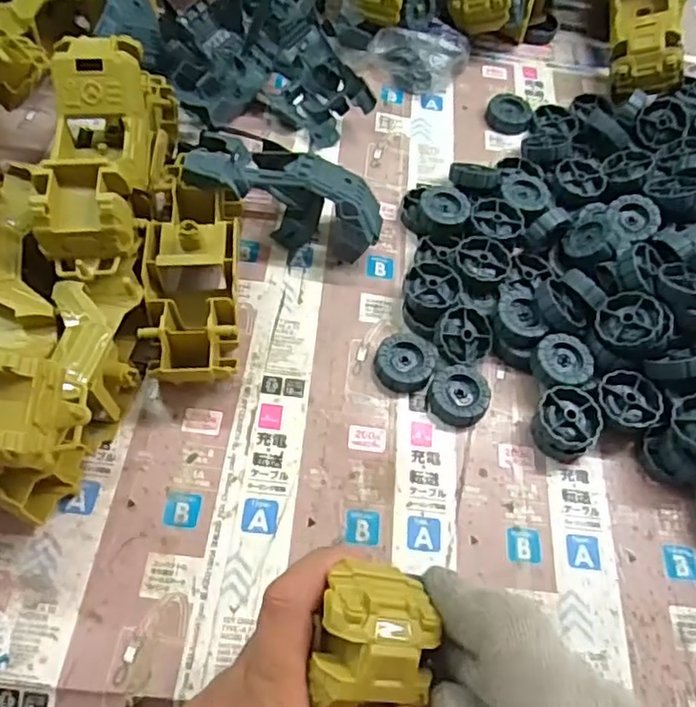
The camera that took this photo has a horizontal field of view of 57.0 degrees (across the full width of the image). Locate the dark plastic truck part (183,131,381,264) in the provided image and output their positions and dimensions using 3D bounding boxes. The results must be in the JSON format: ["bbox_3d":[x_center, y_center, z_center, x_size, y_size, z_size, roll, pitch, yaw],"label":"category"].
[{"bbox_3d":[-0.039,-0.111,0.451,0.130,0.069,0.064,16,60,5],"label":"dark plastic truck part"}]

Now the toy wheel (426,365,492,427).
[{"bbox_3d":[0.072,0.027,0.414,0.038,0.015,0.038,2,60,-3],"label":"toy wheel"}]

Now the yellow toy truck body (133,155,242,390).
[{"bbox_3d":[-0.100,-0.054,0.421,0.062,0.052,0.168,0,60,-4],"label":"yellow toy truck body"}]

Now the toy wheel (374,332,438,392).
[{"bbox_3d":[0.038,0.005,0.421,0.039,0.013,0.038,2,60,-3],"label":"toy wheel"}]

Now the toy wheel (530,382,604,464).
[{"bbox_3d":[0.137,0.044,0.406,0.040,0.024,0.041,2,60,-3],"label":"toy wheel"}]

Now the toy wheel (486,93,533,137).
[{"bbox_3d":[0.141,-0.209,0.562,0.039,0.015,0.039,2,60,-3],"label":"toy wheel"}]

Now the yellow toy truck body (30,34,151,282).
[{"bbox_3d":[-0.158,-0.131,0.407,0.059,0.058,0.175,-1,60,-5],"label":"yellow toy truck body"}]

